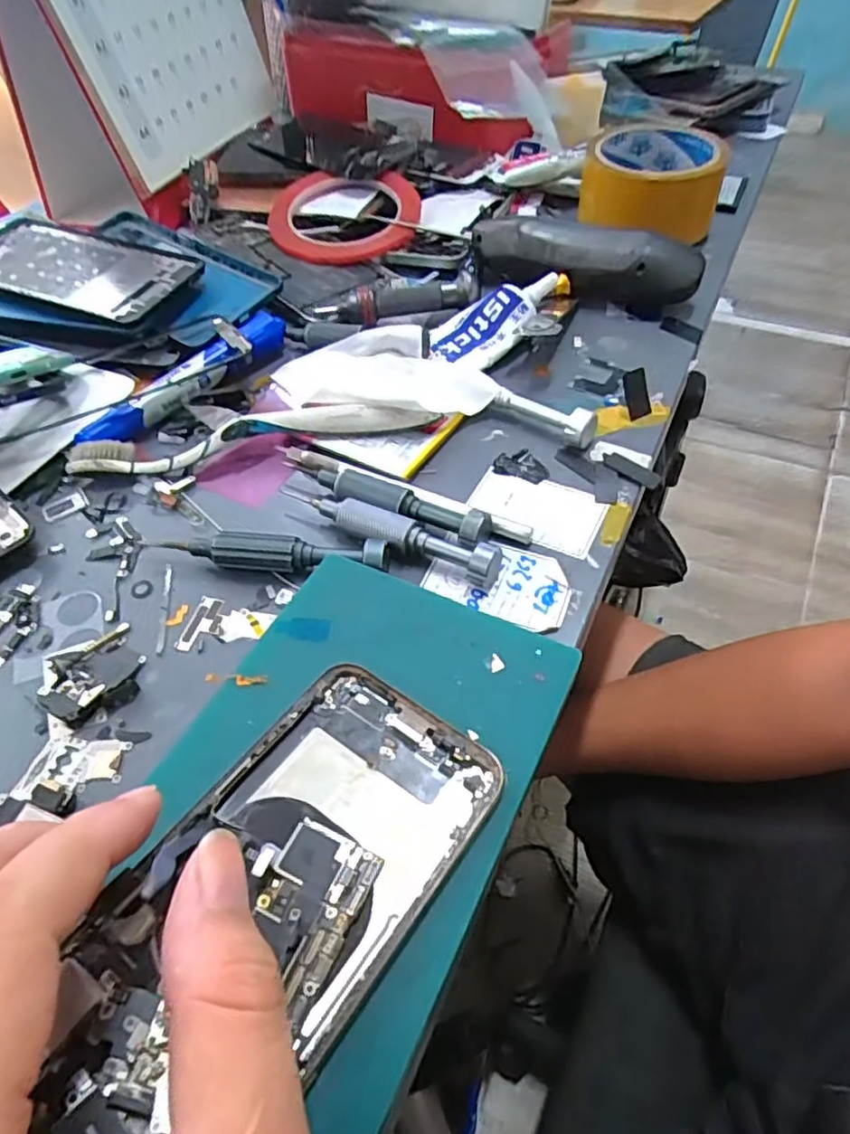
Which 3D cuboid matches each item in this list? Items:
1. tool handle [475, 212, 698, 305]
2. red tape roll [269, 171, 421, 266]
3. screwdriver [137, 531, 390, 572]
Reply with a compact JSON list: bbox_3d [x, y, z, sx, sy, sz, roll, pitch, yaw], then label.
[{"bbox_3d":[0.098,-0.193,0.411,0.141,0.040,0.024,21,53,16],"label":"tool handle"},{"bbox_3d":[-0.060,-0.249,0.468,0.107,0.013,0.103,-2,61,4],"label":"red tape roll"},{"bbox_3d":[-0.070,-0.006,0.276,0.108,0.019,0.014,5,49,7],"label":"screwdriver"}]

